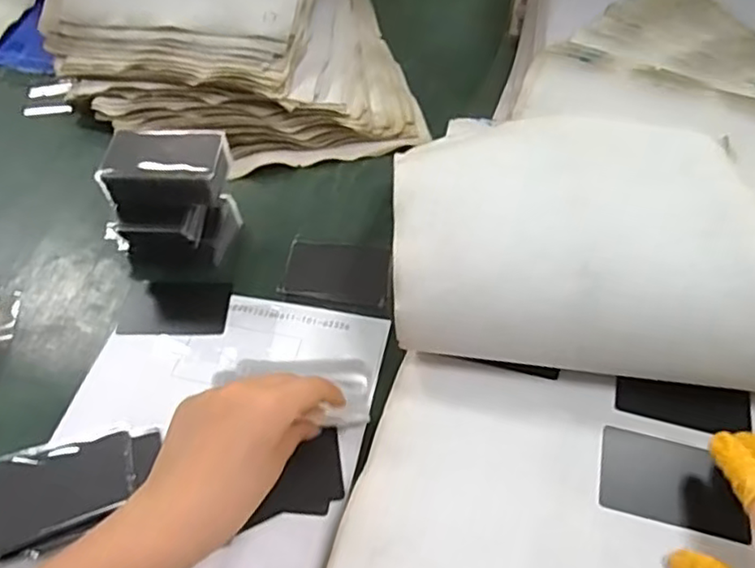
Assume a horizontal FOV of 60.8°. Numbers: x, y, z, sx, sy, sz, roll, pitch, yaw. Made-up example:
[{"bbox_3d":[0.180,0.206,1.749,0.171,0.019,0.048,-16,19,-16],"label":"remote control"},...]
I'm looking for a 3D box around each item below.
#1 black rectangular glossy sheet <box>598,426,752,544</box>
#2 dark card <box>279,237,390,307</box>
[{"bbox_3d":[0.178,0.120,0.389,0.082,0.004,0.053,13,52,11],"label":"black rectangular glossy sheet"},{"bbox_3d":[-0.034,-0.012,0.546,0.088,0.004,0.059,9,54,8],"label":"dark card"}]

